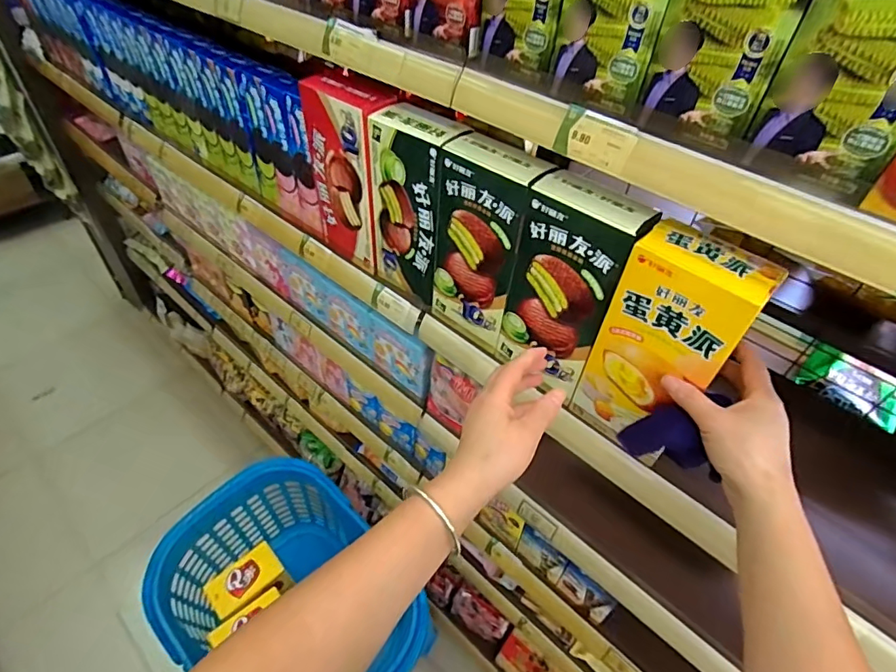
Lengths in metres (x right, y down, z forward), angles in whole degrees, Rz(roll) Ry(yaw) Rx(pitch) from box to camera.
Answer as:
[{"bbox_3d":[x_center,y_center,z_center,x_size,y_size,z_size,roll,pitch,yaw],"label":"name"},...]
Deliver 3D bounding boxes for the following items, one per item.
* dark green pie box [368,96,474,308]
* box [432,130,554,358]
[{"bbox_3d":[-0.042,-0.161,0.639,0.114,0.240,0.069,35,53,27],"label":"dark green pie box"},{"bbox_3d":[0.042,-0.101,0.579,0.123,0.229,0.058,34,53,26],"label":"box"}]

